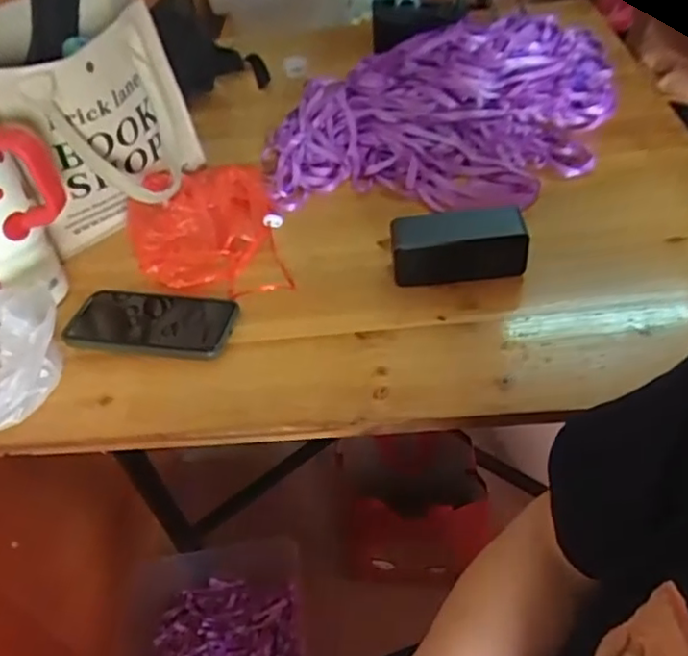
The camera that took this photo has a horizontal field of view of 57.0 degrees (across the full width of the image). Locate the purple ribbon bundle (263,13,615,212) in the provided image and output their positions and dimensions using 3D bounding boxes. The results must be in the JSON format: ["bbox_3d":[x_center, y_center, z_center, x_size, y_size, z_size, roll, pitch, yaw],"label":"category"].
[{"bbox_3d":[0.125,-0.301,0.809,0.433,0.105,0.375,4,47,12],"label":"purple ribbon bundle"}]

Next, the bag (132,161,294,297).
[{"bbox_3d":[-0.153,-0.103,0.697,0.158,0.049,0.213,-13,46,-5],"label":"bag"}]

